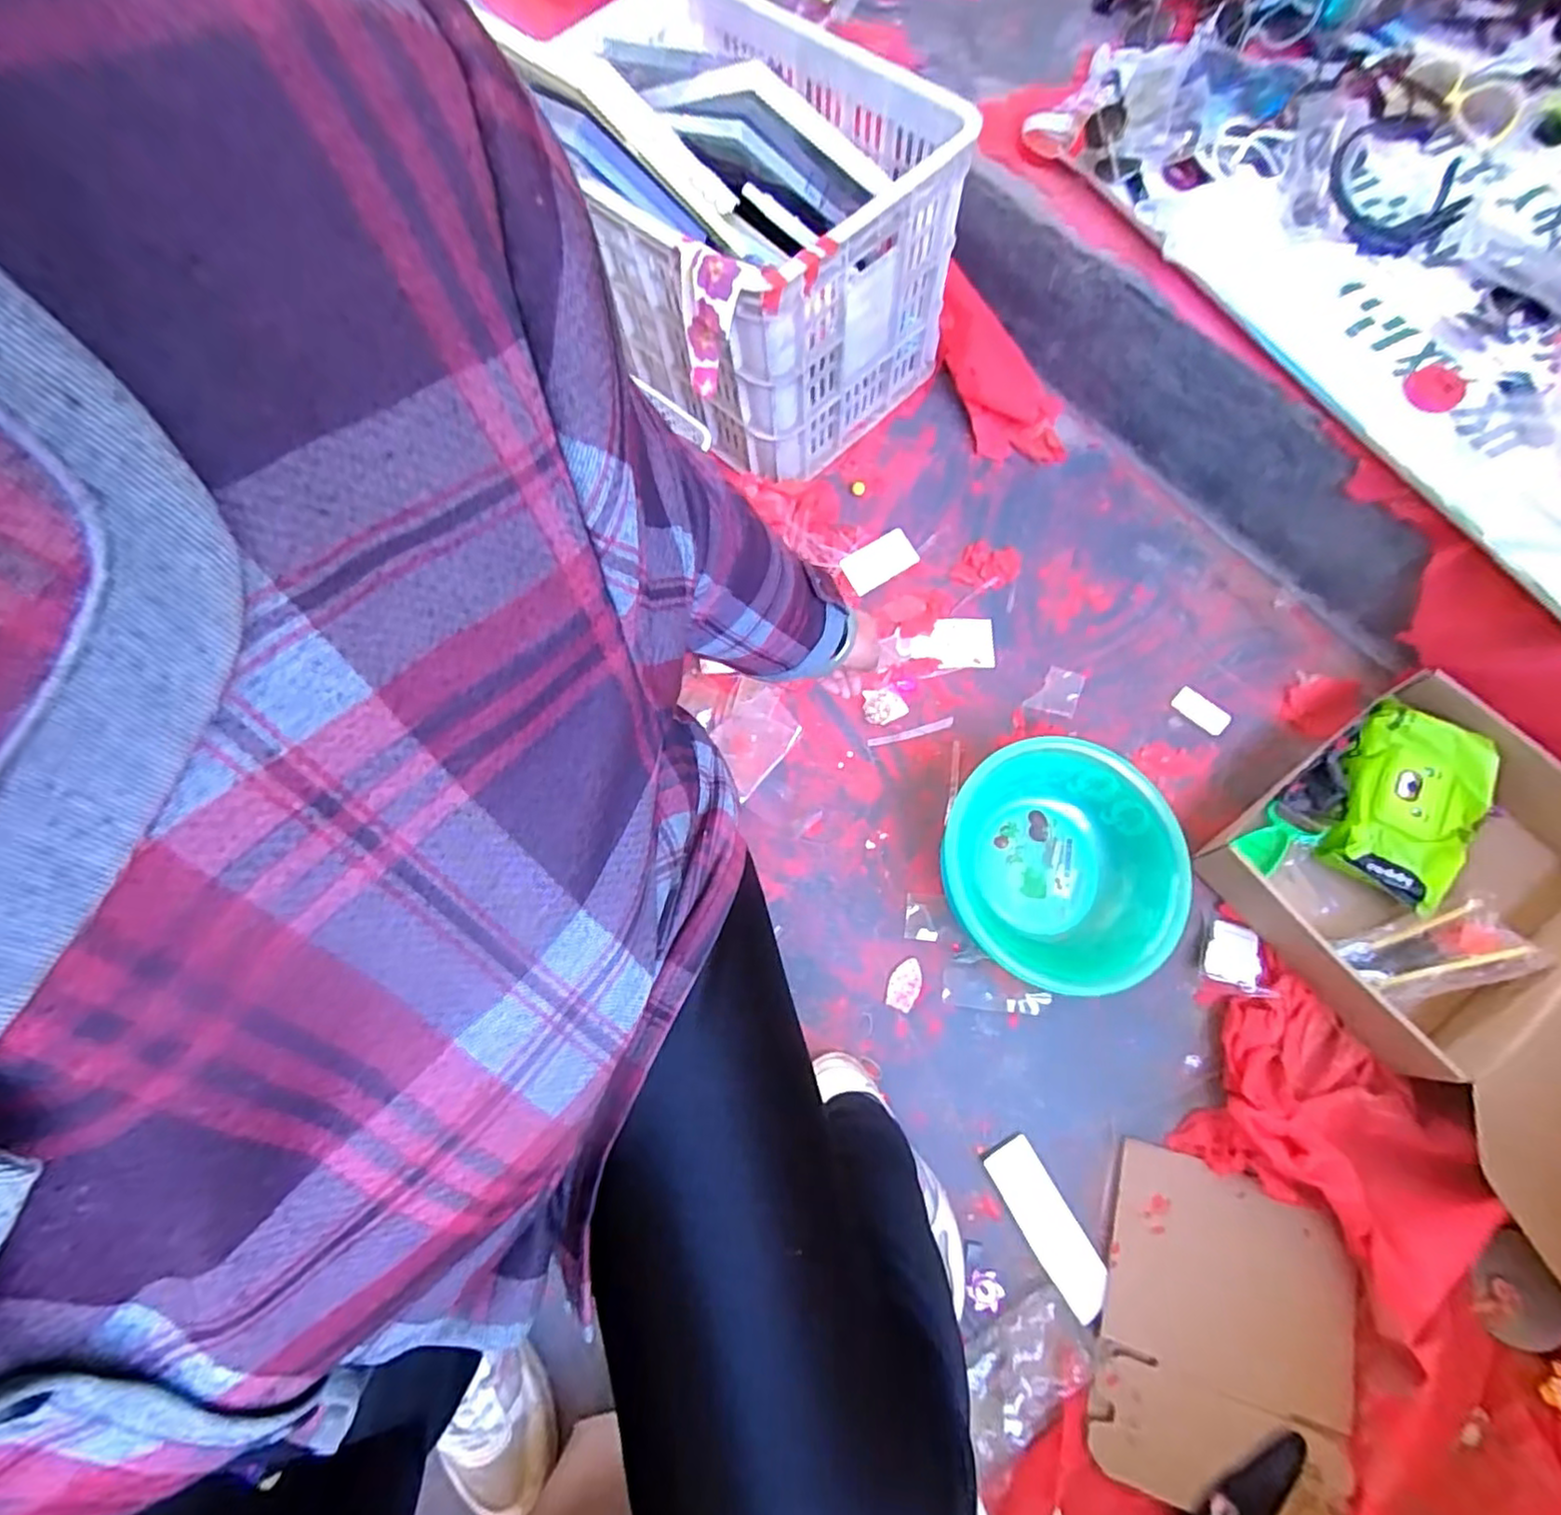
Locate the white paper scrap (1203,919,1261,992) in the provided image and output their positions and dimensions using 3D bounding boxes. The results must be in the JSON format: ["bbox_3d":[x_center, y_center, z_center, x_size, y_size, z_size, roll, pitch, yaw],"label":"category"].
[{"bbox_3d":[0.475,0.207,0.709,0.051,0.015,0.064,21,73,9],"label":"white paper scrap"}]

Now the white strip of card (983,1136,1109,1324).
[{"bbox_3d":[0.257,0.446,0.641,0.052,0.009,0.147,-29,72,-8],"label":"white strip of card"}]

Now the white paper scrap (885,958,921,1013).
[{"bbox_3d":[0.135,0.244,0.723,0.033,0.006,0.053,23,73,10],"label":"white paper scrap"}]

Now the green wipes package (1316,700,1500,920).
[{"bbox_3d":[0.662,0.045,0.721,0.136,0.057,0.199,36,77,14],"label":"green wipes package"}]

